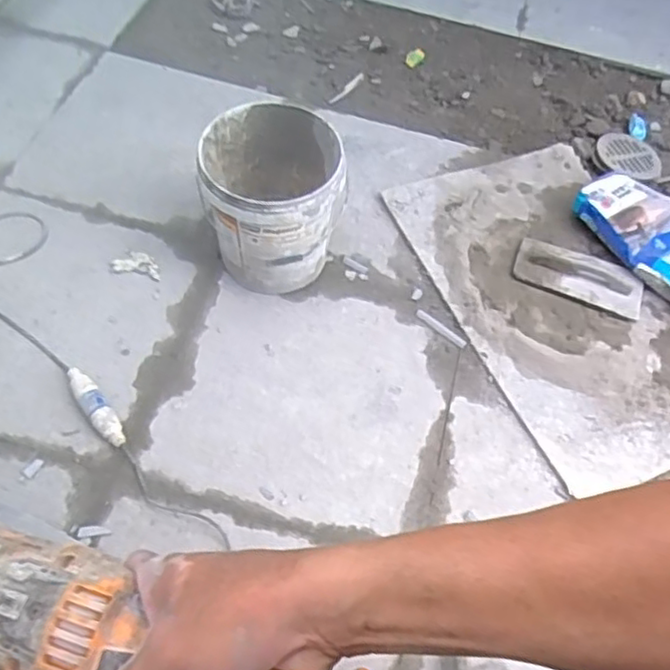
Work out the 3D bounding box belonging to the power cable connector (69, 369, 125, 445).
[{"bbox_3d":[-0.476,0.139,1.295,0.047,0.042,0.197,-32,66,-24],"label":"power cable connector"}]

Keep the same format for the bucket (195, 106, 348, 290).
[{"bbox_3d":[-0.134,-0.286,1.447,0.289,0.321,0.288,3,57,-5],"label":"bucket"}]

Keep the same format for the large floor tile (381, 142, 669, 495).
[{"bbox_3d":[0.555,-0.086,1.585,0.561,0.026,0.898,-20,67,-12],"label":"large floor tile"}]

